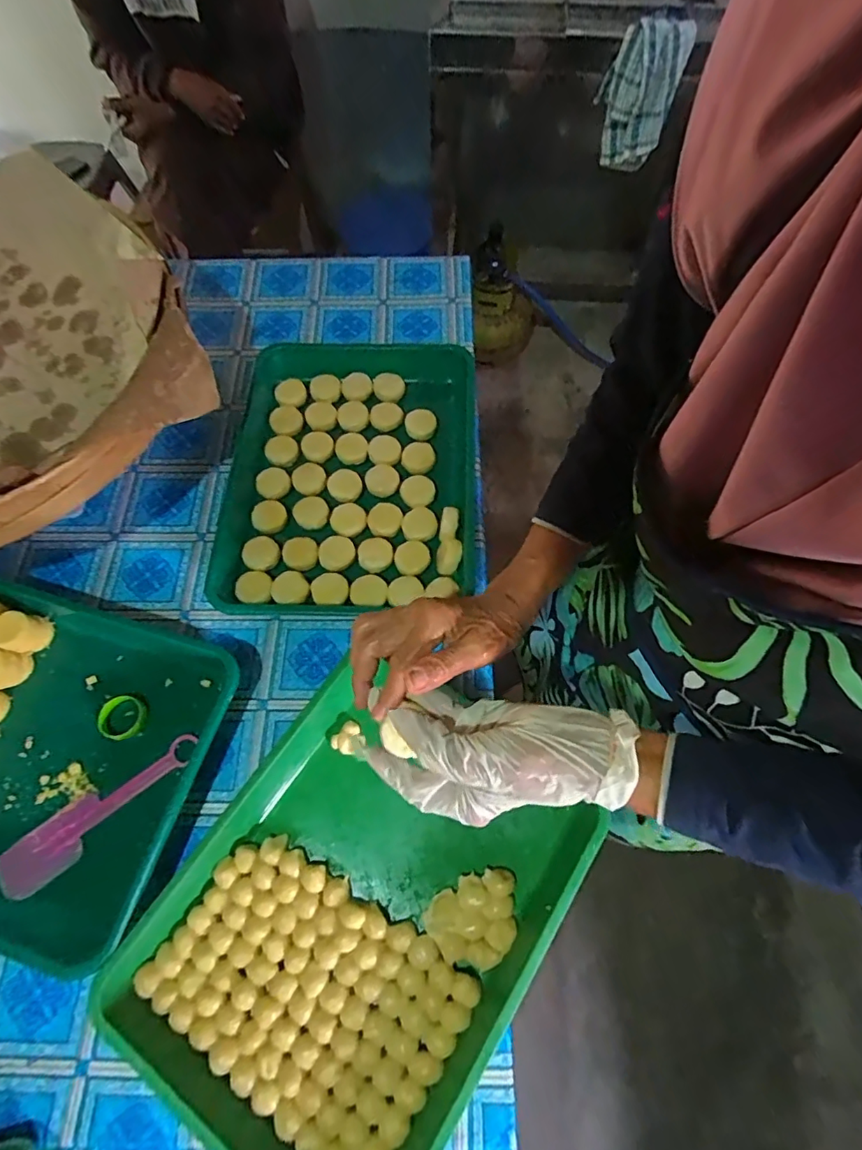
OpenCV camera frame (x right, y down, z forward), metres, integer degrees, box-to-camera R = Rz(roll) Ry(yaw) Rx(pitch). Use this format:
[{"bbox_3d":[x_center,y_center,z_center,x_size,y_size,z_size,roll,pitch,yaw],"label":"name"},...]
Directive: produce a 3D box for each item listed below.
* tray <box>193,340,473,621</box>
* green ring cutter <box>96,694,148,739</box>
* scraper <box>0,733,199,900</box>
[{"bbox_3d":[-0.100,-0.135,0.618,0.301,0.040,0.392,0,68,1],"label":"tray"},{"bbox_3d":[-0.305,0.140,0.513,0.040,0.012,0.043,0,68,1],"label":"green ring cutter"},{"bbox_3d":[-0.306,0.221,0.487,0.193,0.007,0.048,-35,72,-13],"label":"scraper"}]

